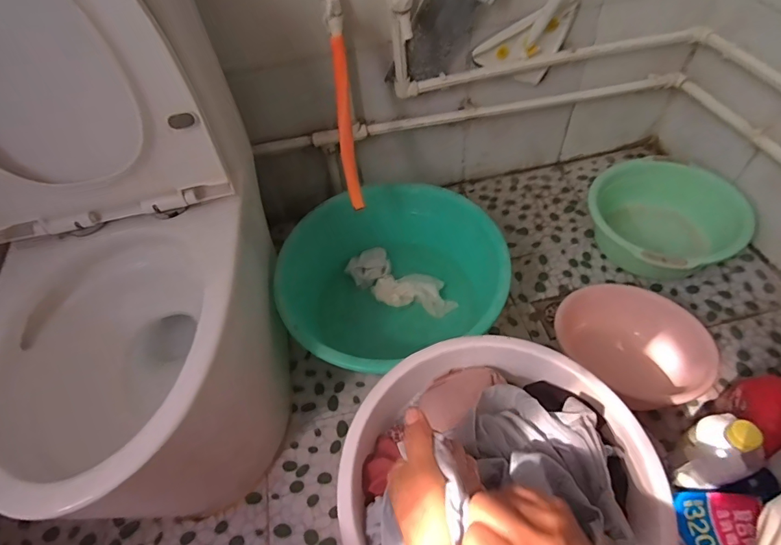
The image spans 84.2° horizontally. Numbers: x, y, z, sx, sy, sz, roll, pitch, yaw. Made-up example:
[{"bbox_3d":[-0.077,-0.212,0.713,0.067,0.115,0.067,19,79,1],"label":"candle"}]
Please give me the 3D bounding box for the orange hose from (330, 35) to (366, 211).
[{"bbox_3d":[-0.084,-0.276,0.830,0.035,0.305,0.034,-5,16,0],"label":"orange hose"}]

